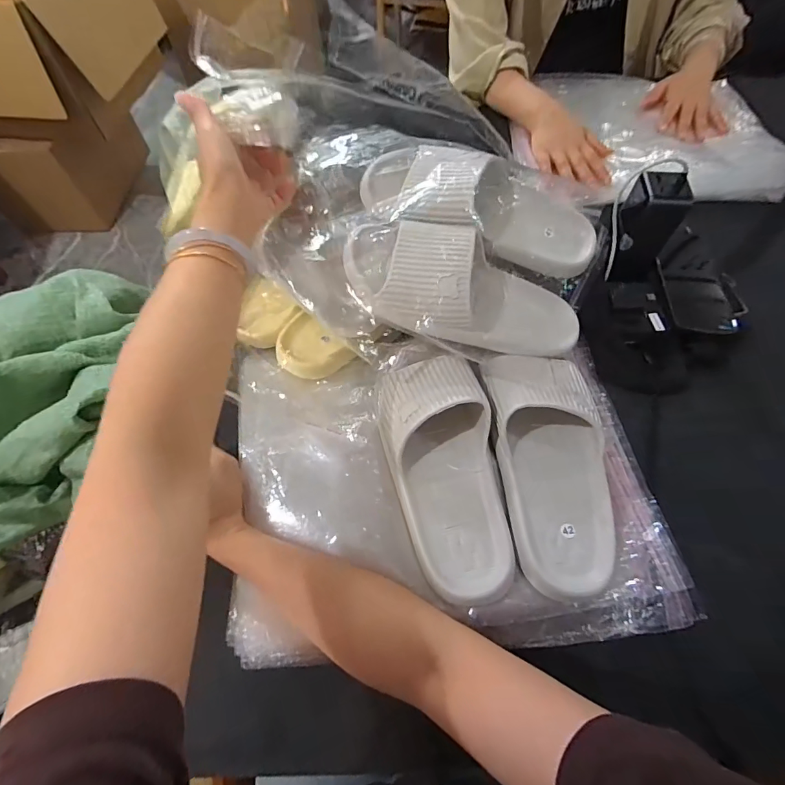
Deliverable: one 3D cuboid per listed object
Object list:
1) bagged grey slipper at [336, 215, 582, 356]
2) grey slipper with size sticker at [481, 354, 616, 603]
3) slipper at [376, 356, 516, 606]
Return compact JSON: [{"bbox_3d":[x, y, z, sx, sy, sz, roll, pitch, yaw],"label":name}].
[{"bbox_3d":[0.083,-0.095,0.430,0.255,0.075,0.118,14,72,-11],"label":"bagged grey slipper"},{"bbox_3d":[0.155,0.070,0.401,0.106,0.068,0.225,-5,74,-1],"label":"grey slipper with size sticker"},{"bbox_3d":[0.051,0.070,0.396,0.108,0.064,0.226,-14,63,-5],"label":"slipper"}]

